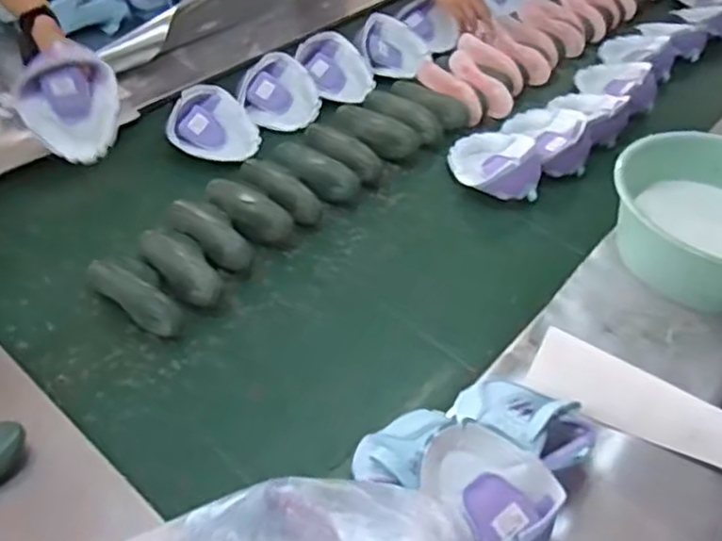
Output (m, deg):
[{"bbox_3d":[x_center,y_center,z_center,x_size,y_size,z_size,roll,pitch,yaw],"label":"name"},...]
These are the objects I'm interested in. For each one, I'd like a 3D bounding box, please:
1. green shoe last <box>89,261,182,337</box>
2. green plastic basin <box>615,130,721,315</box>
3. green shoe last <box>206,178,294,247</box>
[{"bbox_3d":[-0.303,0.033,0.911,0.152,0.049,0.050,35,53,24],"label":"green shoe last"},{"bbox_3d":[0.513,-0.063,1.023,0.289,0.160,0.289,3,47,-3],"label":"green plastic basin"},{"bbox_3d":[-0.172,-0.095,1.057,0.071,0.045,0.165,-34,58,-31],"label":"green shoe last"}]

